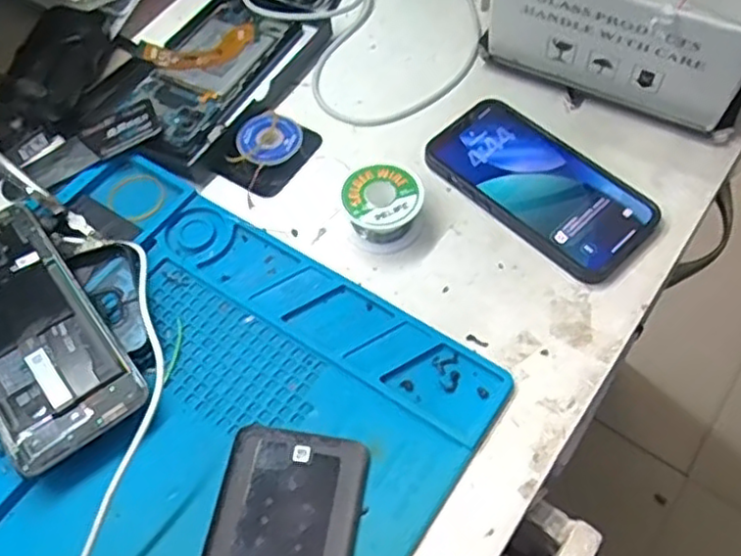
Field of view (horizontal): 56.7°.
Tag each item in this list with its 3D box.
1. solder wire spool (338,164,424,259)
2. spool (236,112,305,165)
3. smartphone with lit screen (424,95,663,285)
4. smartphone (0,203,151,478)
[{"bbox_3d":[0.008,-0.048,0.442,0.050,0.028,0.055,-1,59,1],"label":"solder wire spool"},{"bbox_3d":[-0.070,-0.099,0.483,0.043,0.008,0.043,35,66,20],"label":"spool"},{"bbox_3d":[0.110,-0.063,0.456,0.151,0.013,0.078,40,68,22],"label":"smartphone with lit screen"},{"bbox_3d":[-0.196,0.027,0.388,0.075,0.006,0.162,-35,67,-18],"label":"smartphone"}]

